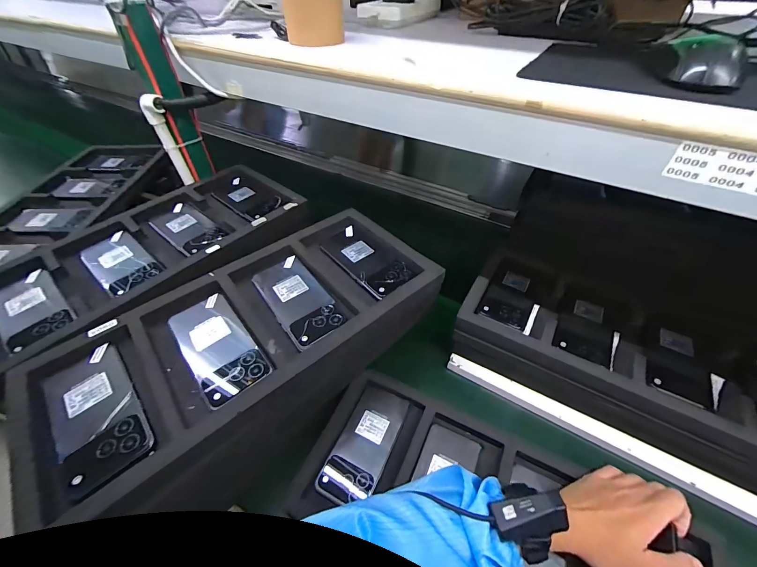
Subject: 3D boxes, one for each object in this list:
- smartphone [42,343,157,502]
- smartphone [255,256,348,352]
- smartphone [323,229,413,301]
[{"bbox_3d":[-0.300,0.134,0.342,0.070,0.015,0.176,-33,54,-27],"label":"smartphone"},{"bbox_3d":[-0.109,0.019,0.437,0.073,0.010,0.159,-28,52,-23],"label":"smartphone"},{"bbox_3d":[-0.019,-0.036,0.482,0.071,0.010,0.147,-32,54,-26],"label":"smartphone"}]

